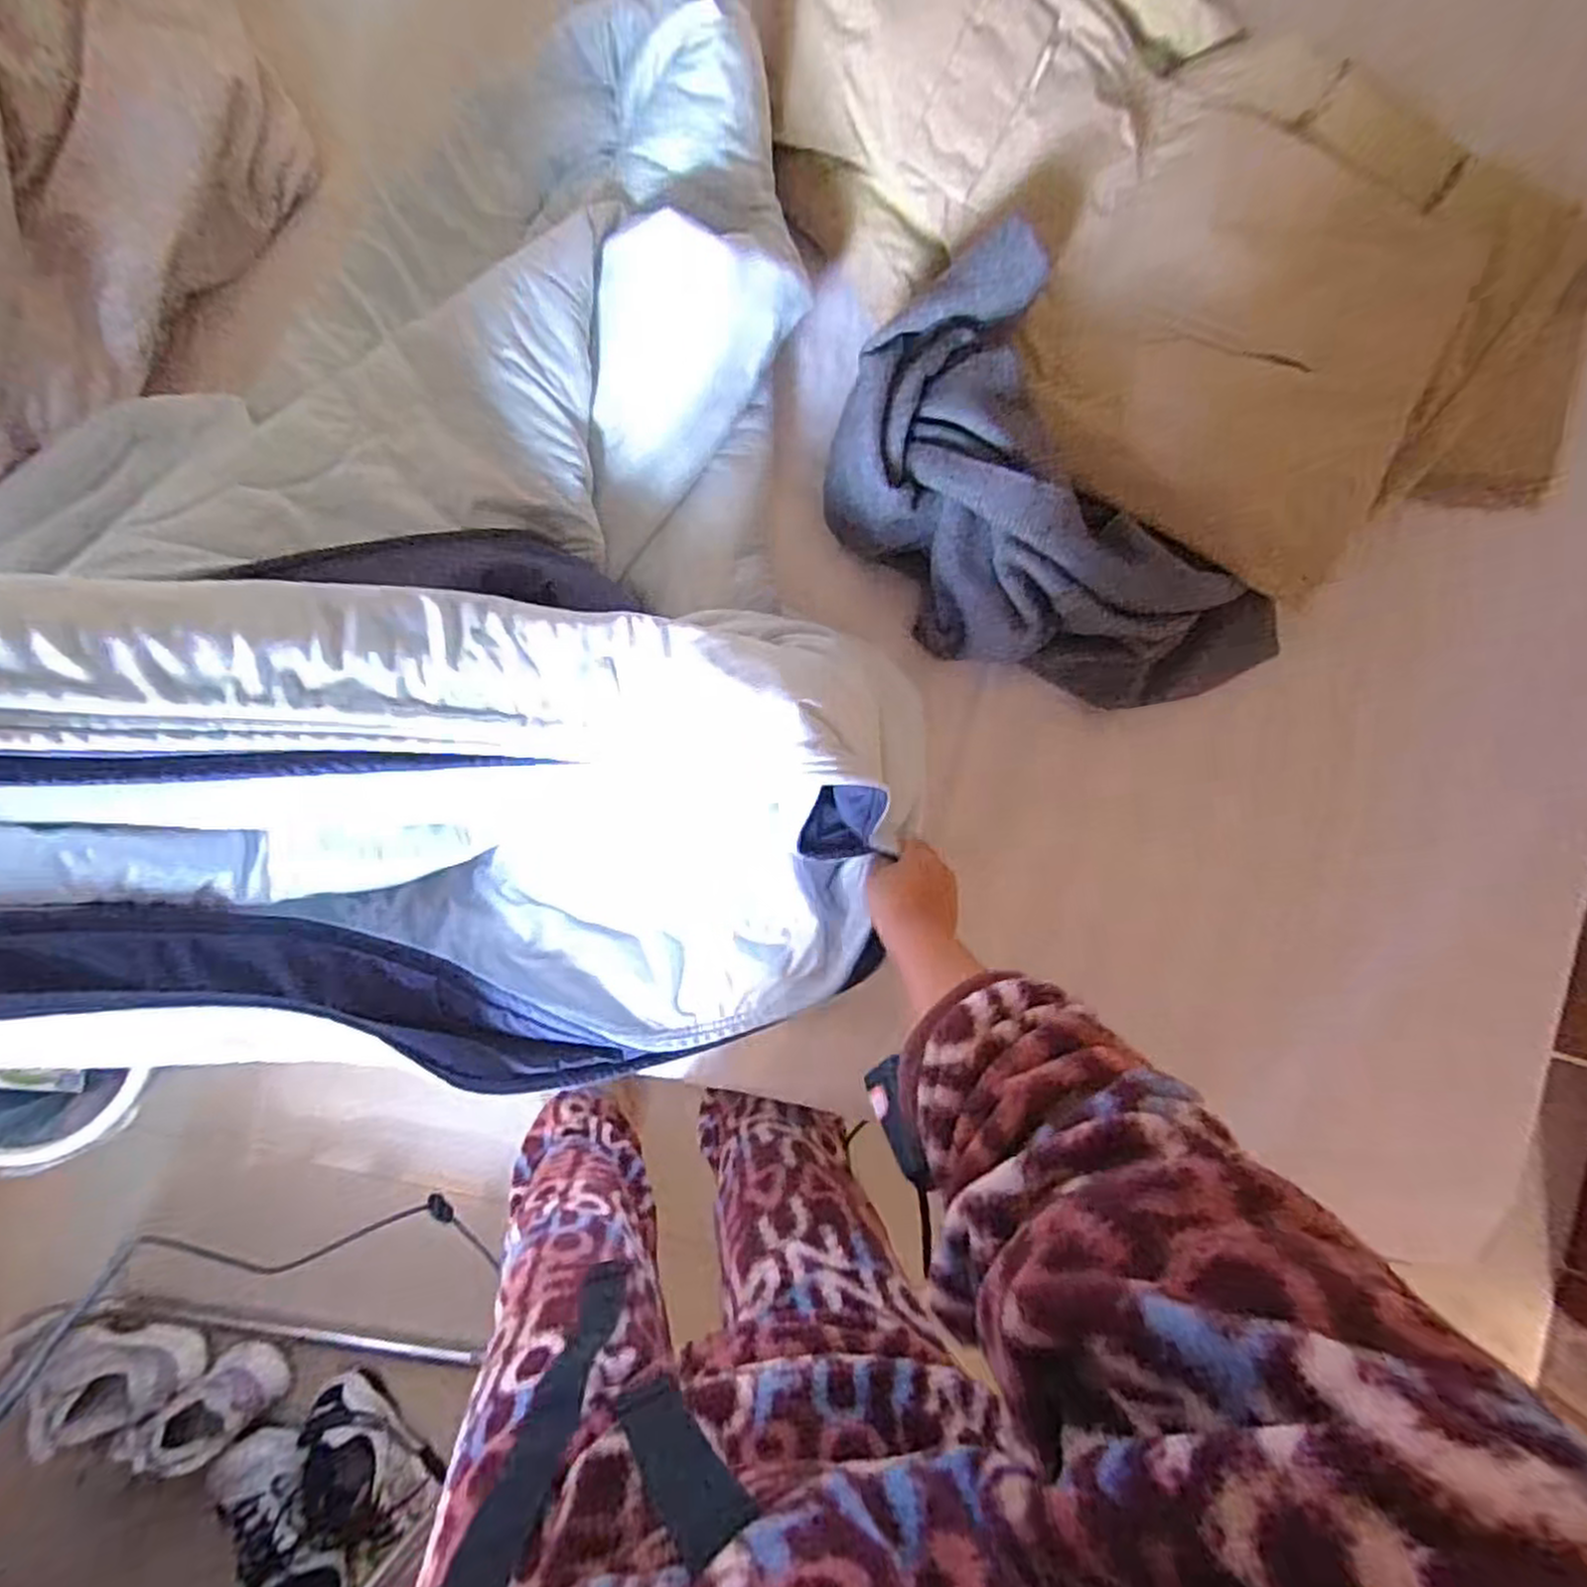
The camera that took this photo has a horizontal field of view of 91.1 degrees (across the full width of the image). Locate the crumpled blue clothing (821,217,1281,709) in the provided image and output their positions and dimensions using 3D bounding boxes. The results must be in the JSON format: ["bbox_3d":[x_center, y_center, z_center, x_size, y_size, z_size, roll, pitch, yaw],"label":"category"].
[{"bbox_3d":[0.211,-0.216,0.634,0.236,0.100,0.402,-41,94,-5],"label":"crumpled blue clothing"}]

